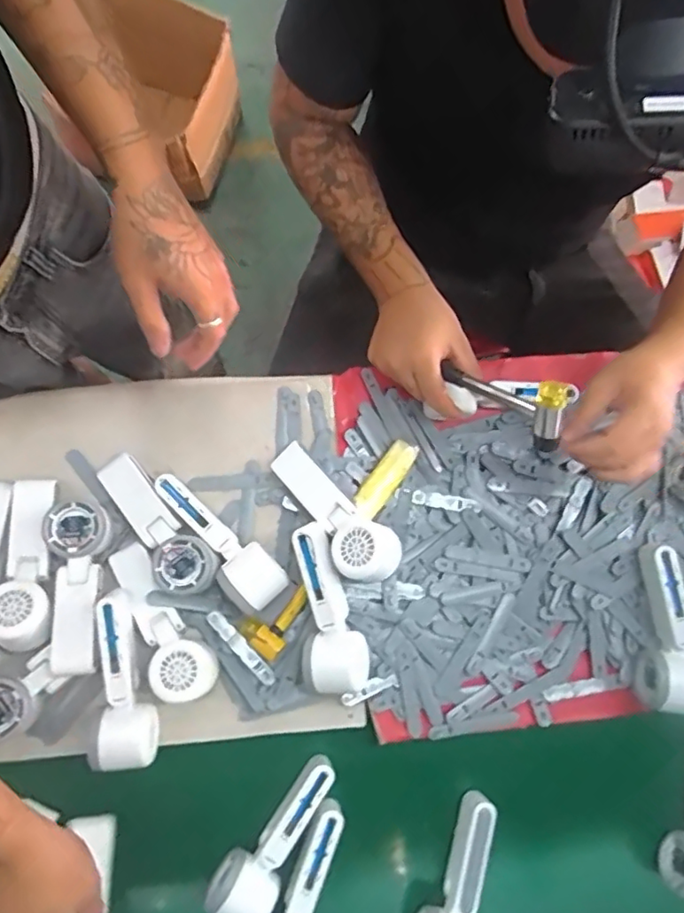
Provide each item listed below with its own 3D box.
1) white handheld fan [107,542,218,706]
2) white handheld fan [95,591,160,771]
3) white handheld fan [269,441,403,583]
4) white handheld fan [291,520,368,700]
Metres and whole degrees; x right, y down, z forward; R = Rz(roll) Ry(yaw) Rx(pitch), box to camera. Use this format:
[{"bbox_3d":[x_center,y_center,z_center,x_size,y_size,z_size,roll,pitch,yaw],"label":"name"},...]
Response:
[{"bbox_3d":[-0.184,0.163,0.583,0.057,0.044,0.164,-32,85,-11],"label":"white handheld fan"},{"bbox_3d":[-0.213,0.214,0.571,0.057,0.063,0.165,-5,81,-7],"label":"white handheld fan"},{"bbox_3d":[-0.010,0.060,0.614,0.059,0.067,0.163,-40,68,-8],"label":"white handheld fan"},{"bbox_3d":[-0.016,0.150,0.590,0.062,0.052,0.167,-12,82,-8],"label":"white handheld fan"}]

